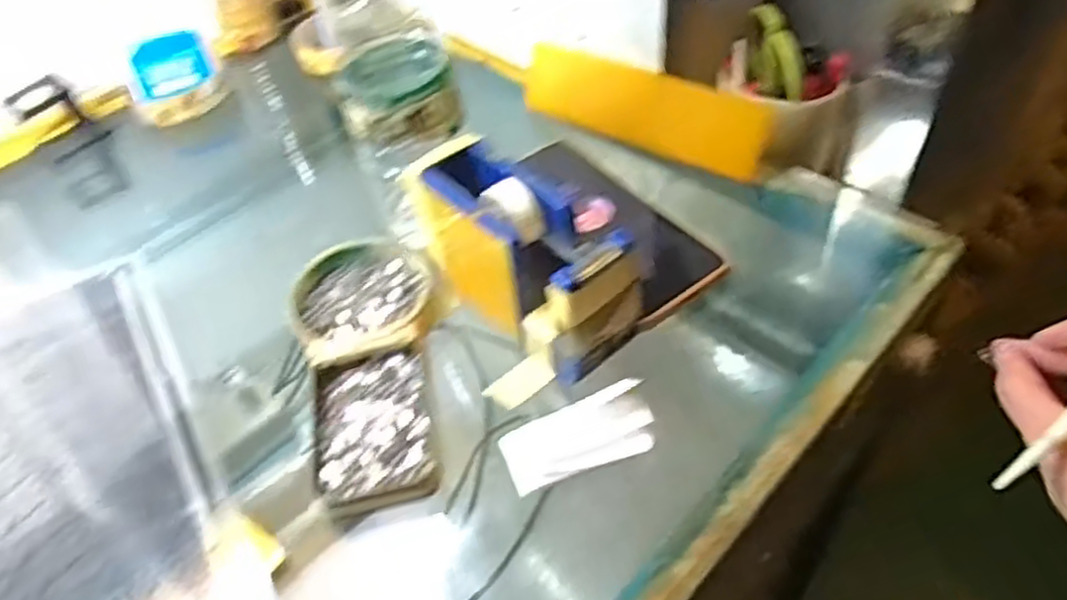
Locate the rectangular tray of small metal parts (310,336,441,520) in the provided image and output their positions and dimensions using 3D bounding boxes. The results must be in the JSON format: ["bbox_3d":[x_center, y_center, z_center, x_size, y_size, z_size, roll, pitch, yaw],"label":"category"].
[{"bbox_3d":[-0.080,0.061,0.367,0.058,0.010,0.089,-13,47,-3],"label":"rectangular tray of small metal parts"}]

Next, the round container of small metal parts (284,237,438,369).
[{"bbox_3d":[-0.098,-0.002,0.418,0.078,0.014,0.089,-16,48,-6],"label":"round container of small metal parts"}]

